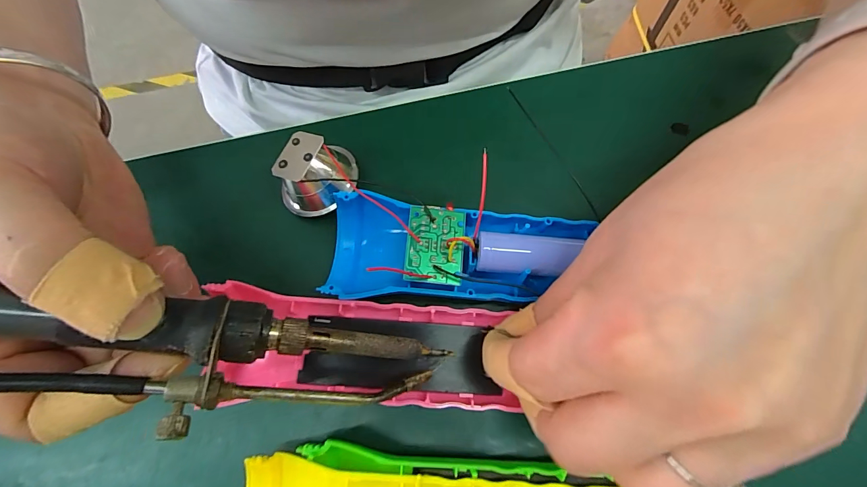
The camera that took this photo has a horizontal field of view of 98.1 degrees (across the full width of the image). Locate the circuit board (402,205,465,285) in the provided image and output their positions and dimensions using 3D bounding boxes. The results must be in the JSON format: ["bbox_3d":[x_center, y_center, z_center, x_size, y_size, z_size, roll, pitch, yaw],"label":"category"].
[{"bbox_3d":[0.001,0.000,0.171,0.026,0.004,0.035,6,74,-5],"label":"circuit board"}]

